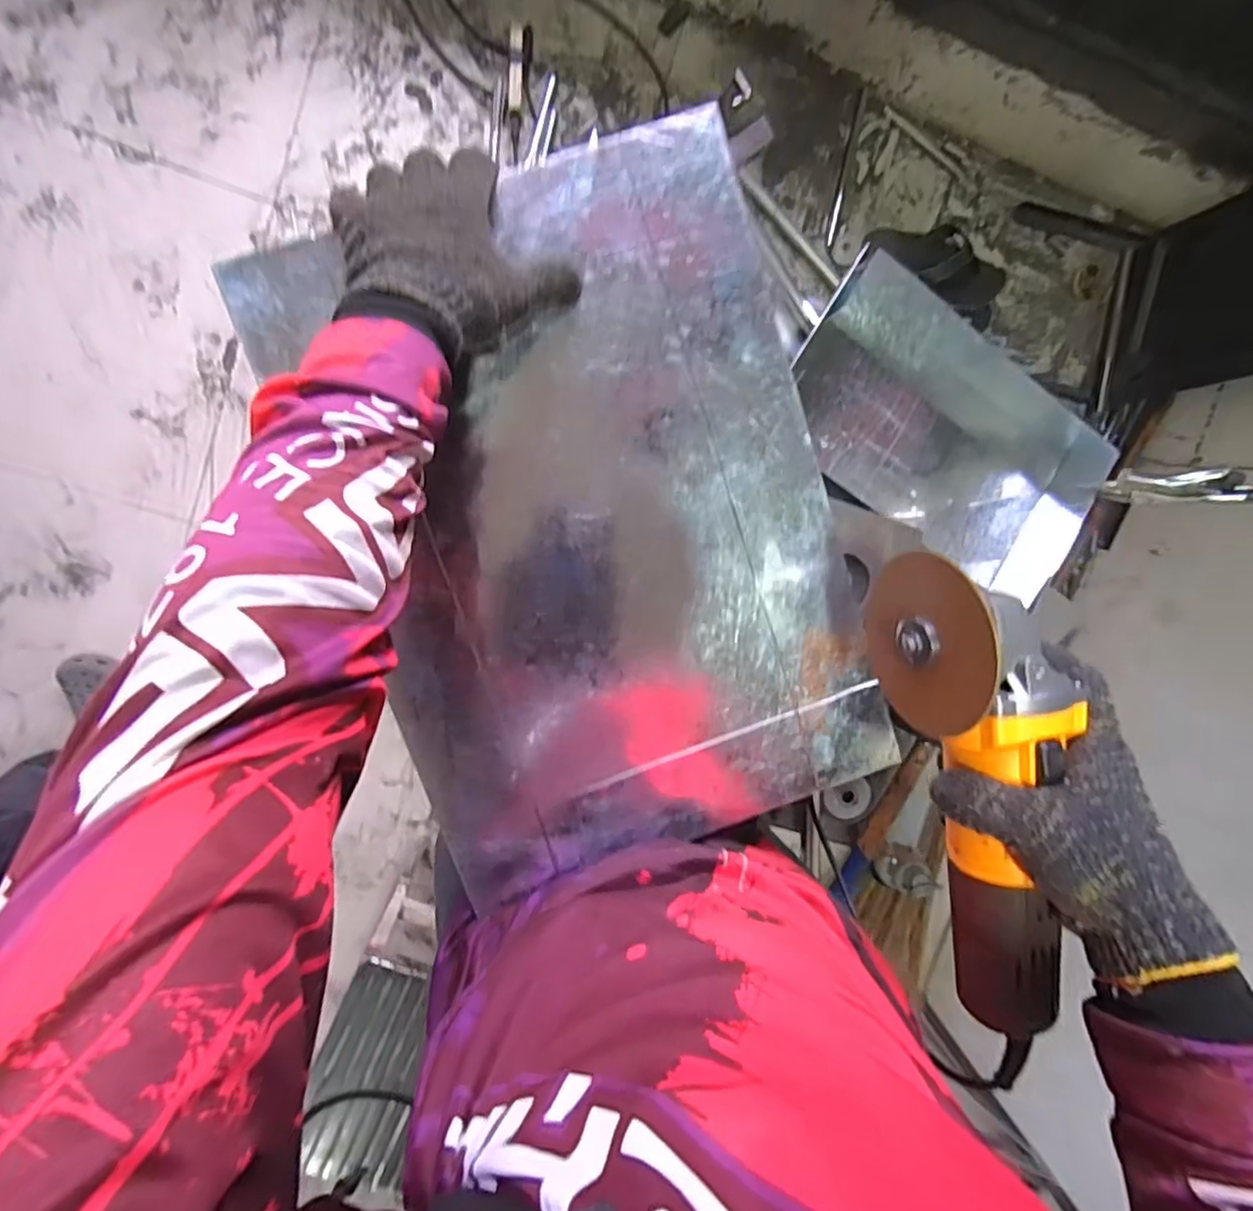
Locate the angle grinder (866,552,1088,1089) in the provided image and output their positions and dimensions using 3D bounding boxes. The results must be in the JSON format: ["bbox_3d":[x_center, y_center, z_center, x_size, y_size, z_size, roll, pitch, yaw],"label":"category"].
[{"bbox_3d":[0.212,0.112,0.358,0.082,0.084,0.291,-14,98,-6],"label":"angle grinder"}]

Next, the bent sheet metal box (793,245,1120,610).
[{"bbox_3d":[0.370,-0.203,0.730,0.393,0.077,0.246,32,90,-9],"label":"bent sheet metal box"}]

